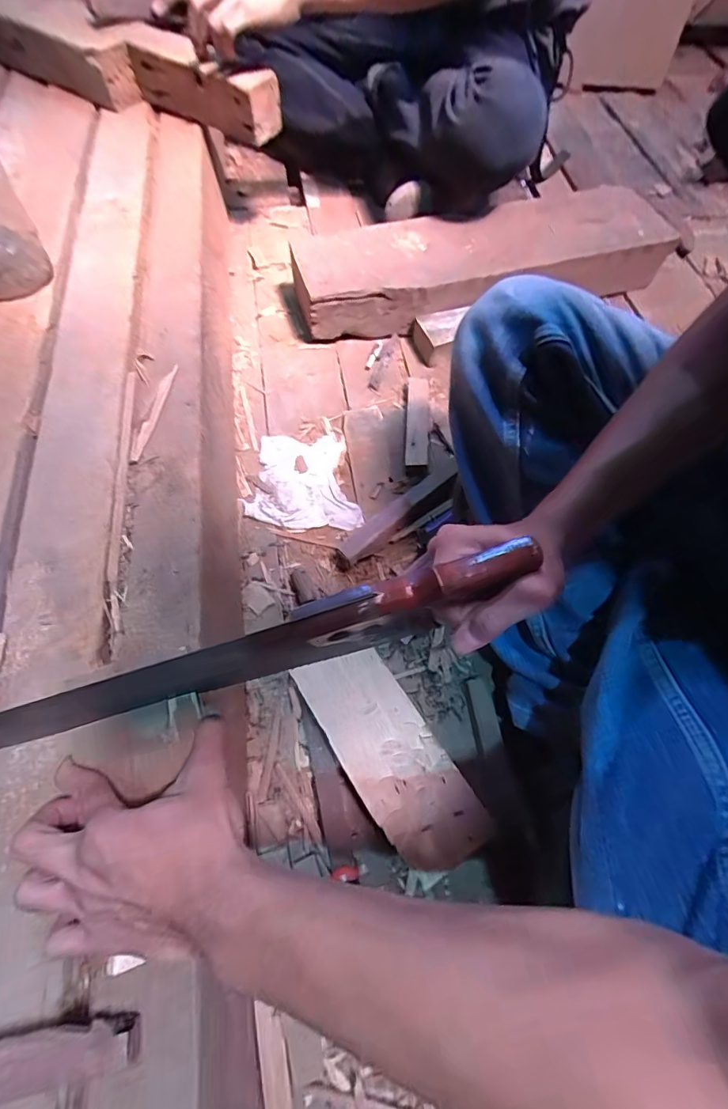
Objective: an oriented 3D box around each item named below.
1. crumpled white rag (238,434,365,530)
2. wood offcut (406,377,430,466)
[{"bbox_3d":[-0.072,-0.091,0.557,0.134,0.015,0.123,1,65,1],"label":"crumpled white rag"},{"bbox_3d":[0.071,-0.175,0.594,0.030,0.015,0.148,3,65,2],"label":"wood offcut"}]

